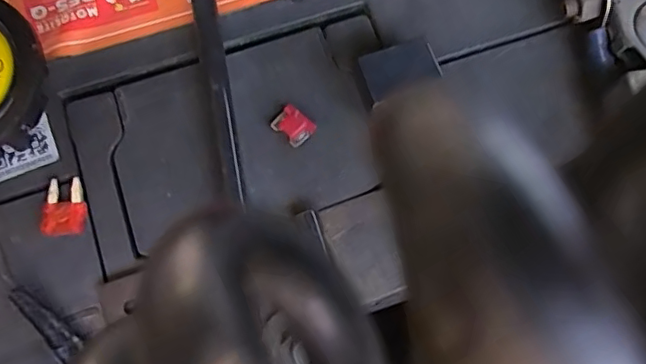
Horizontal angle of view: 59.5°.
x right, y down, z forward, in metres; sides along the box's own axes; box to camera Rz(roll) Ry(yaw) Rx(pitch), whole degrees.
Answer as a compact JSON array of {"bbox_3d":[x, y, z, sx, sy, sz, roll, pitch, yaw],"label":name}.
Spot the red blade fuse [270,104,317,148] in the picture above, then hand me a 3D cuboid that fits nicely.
[{"bbox_3d":[-0.009,-0.017,0.170,0.011,0.004,0.009,43,78,10],"label":"red blade fuse"}]

